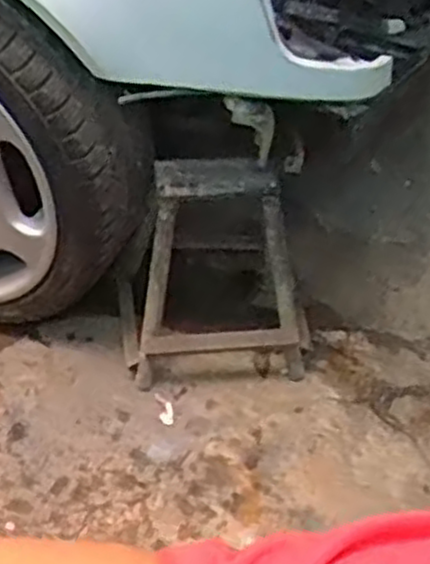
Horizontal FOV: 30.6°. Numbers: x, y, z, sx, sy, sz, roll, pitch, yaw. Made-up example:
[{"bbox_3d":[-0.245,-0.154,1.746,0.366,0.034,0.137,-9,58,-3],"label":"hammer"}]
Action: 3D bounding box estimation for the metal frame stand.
[{"bbox_3d":[-0.003,-0.043,1.245,0.298,0.323,0.261,-5,45,-12],"label":"metal frame stand"}]

